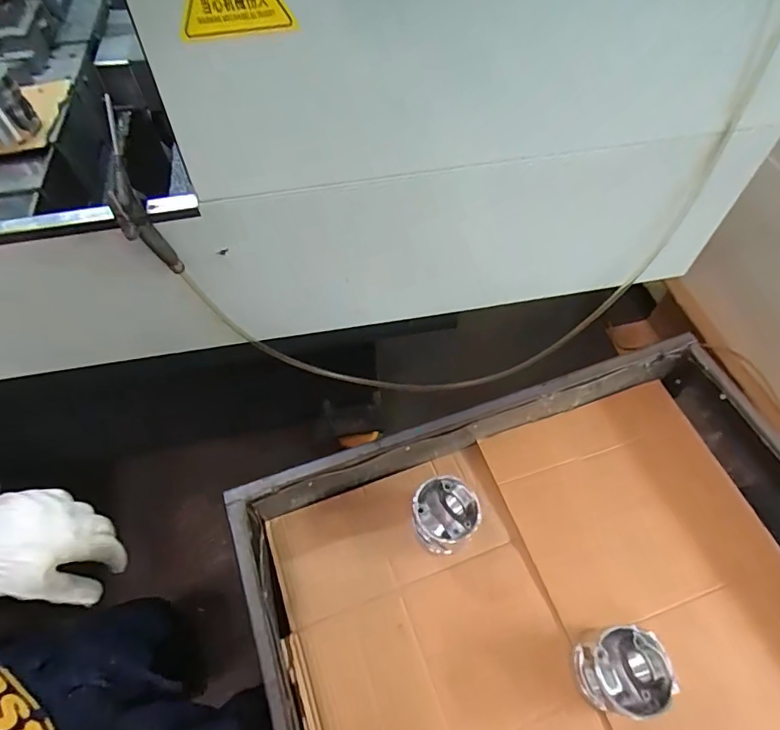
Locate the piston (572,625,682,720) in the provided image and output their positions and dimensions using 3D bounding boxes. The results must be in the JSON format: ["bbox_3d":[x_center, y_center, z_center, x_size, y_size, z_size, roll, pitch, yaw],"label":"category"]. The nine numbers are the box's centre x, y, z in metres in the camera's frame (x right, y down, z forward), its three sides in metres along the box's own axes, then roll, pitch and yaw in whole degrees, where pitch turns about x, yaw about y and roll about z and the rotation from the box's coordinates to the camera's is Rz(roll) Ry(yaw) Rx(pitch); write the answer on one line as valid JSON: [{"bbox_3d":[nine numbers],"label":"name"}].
[{"bbox_3d":[0.287,0.382,0.612,0.092,0.090,0.088,-1,58,1],"label":"piston"}]

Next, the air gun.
[{"bbox_3d":[-0.307,-0.196,0.579,0.041,0.203,0.063,-22,31,-12],"label":"air gun"}]

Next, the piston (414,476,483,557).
[{"bbox_3d":[0.077,0.218,0.710,0.088,0.089,0.087,-1,58,1],"label":"piston"}]

